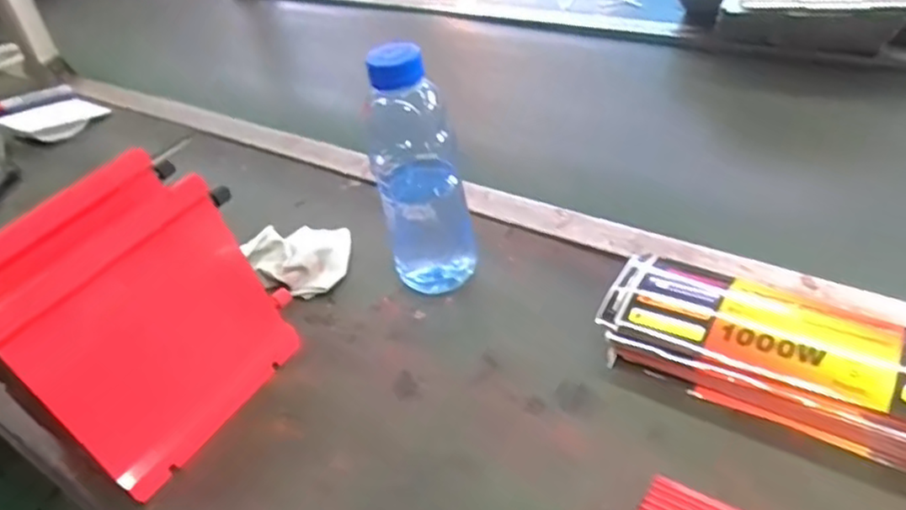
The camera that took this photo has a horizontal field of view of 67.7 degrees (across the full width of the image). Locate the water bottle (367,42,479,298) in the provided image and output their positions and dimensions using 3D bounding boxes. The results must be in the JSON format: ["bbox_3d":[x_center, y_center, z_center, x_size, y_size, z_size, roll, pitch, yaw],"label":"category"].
[{"bbox_3d":[-0.027,-0.062,0.549,0.058,0.211,0.065,-32,44,-24],"label":"water bottle"}]

